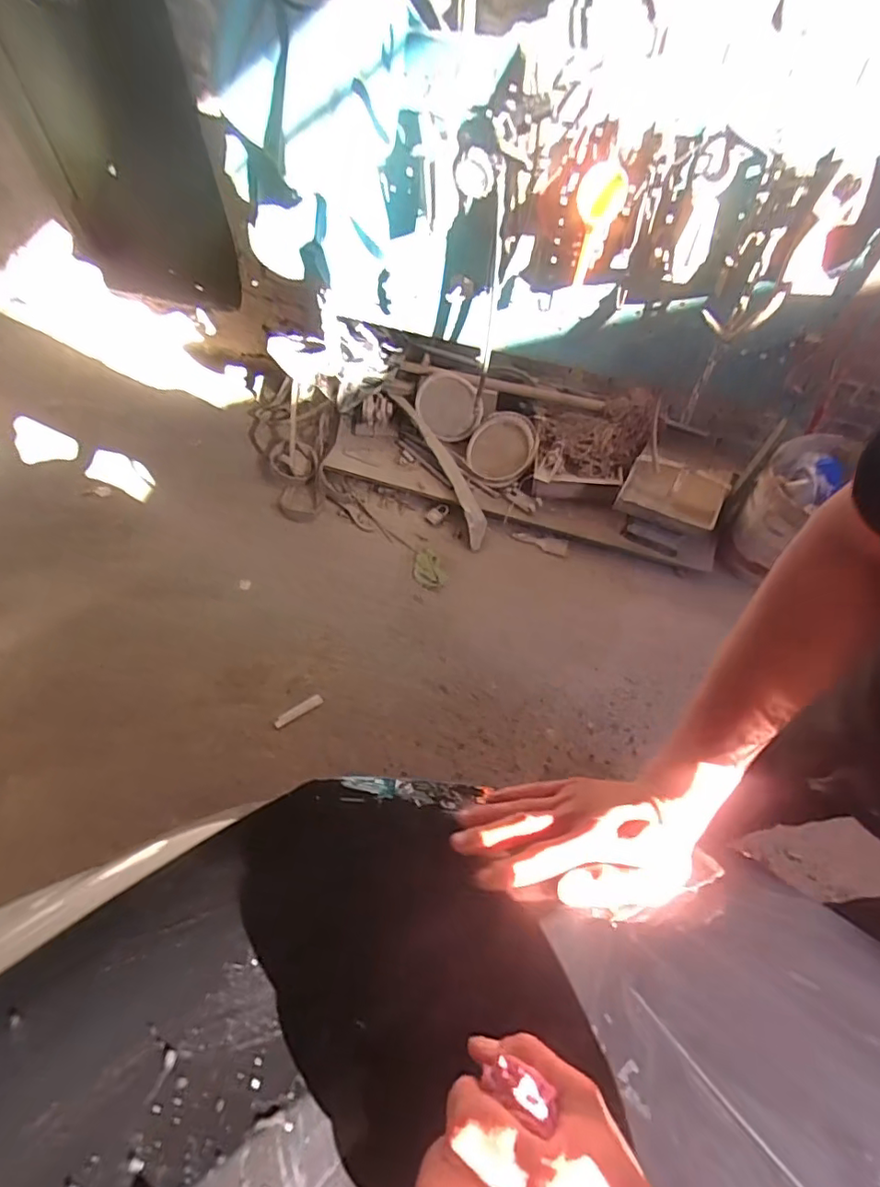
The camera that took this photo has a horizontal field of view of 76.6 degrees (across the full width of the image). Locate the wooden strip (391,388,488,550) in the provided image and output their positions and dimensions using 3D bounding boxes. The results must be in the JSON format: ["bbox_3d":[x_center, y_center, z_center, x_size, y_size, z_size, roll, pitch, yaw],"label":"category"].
[{"bbox_3d":[0.008,-0.409,1.778,0.078,0.047,0.584,-27,82,-15],"label":"wooden strip"}]

